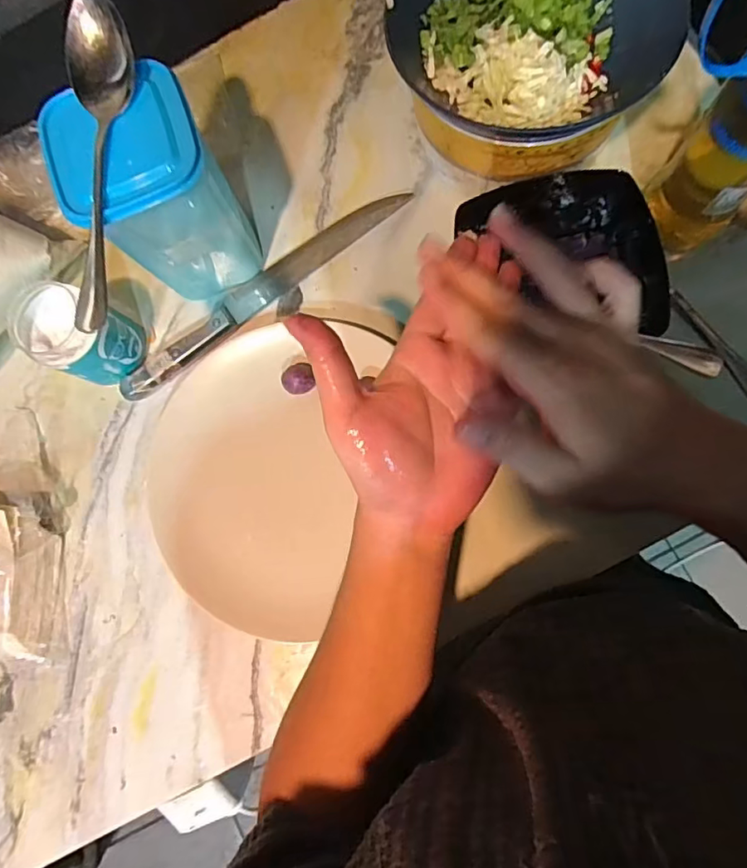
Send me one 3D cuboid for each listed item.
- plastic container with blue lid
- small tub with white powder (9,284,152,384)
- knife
[{"bbox_3d":[-0.151,-0.171,0.406,0.093,0.153,0.083,-22,80,3],"label":"plastic container with blue lid"},{"bbox_3d":[-0.241,-0.081,0.441,0.075,0.080,0.063,27,86,9],"label":"small tub with white powder"},{"bbox_3d":[-0.097,-0.124,0.462,0.291,0.019,0.034,-37,80,0],"label":"knife"}]

